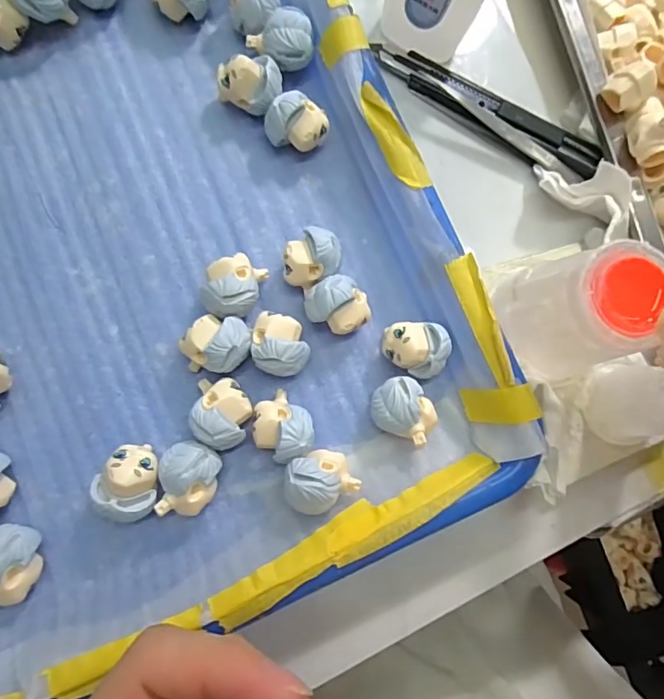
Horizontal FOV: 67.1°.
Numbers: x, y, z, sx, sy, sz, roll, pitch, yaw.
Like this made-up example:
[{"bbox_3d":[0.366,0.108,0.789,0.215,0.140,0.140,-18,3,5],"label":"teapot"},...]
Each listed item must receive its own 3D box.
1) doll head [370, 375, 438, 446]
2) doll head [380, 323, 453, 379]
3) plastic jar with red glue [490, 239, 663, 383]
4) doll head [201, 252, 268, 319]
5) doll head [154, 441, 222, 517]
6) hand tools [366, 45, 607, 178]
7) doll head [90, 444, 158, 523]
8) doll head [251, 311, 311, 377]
[{"bbox_3d":[0.030,0.026,0.215,0.028,0.022,0.023,37,80,-1],"label":"doll head"},{"bbox_3d":[0.036,0.001,0.220,0.028,0.021,0.023,5,82,-6],"label":"doll head"},{"bbox_3d":[0.100,-0.016,0.196,0.043,0.048,0.049,-9,84,-7],"label":"plastic jar with red glue"},{"bbox_3d":[-0.042,-0.026,0.212,0.022,0.022,0.028,18,81,-4],"label":"doll head"},{"bbox_3d":[-0.057,0.051,0.199,0.023,0.020,0.028,13,81,-5],"label":"doll head"},{"bbox_3d":[0.078,-0.120,0.250,0.123,0.010,0.022,30,81,-2],"label":"hand tools"},{"bbox_3d":[-0.081,0.053,0.197,0.025,0.023,0.030,-1,83,-6],"label":"doll head"},{"bbox_3d":[-0.022,-0.001,0.212,0.023,0.023,0.026,3,82,-6],"label":"doll head"}]

